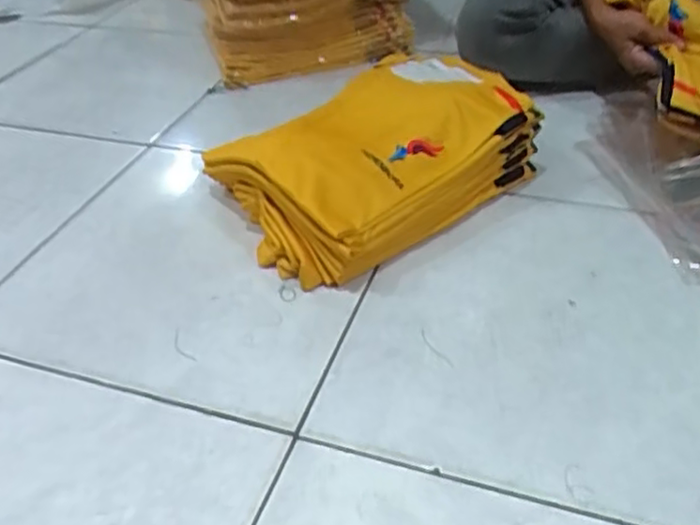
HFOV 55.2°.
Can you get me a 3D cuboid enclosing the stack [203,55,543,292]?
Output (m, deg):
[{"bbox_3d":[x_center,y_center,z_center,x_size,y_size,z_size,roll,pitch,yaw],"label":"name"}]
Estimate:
[{"bbox_3d":[0.023,-0.132,0.823,0.356,0.113,0.277,-31,46,-27],"label":"stack"}]

